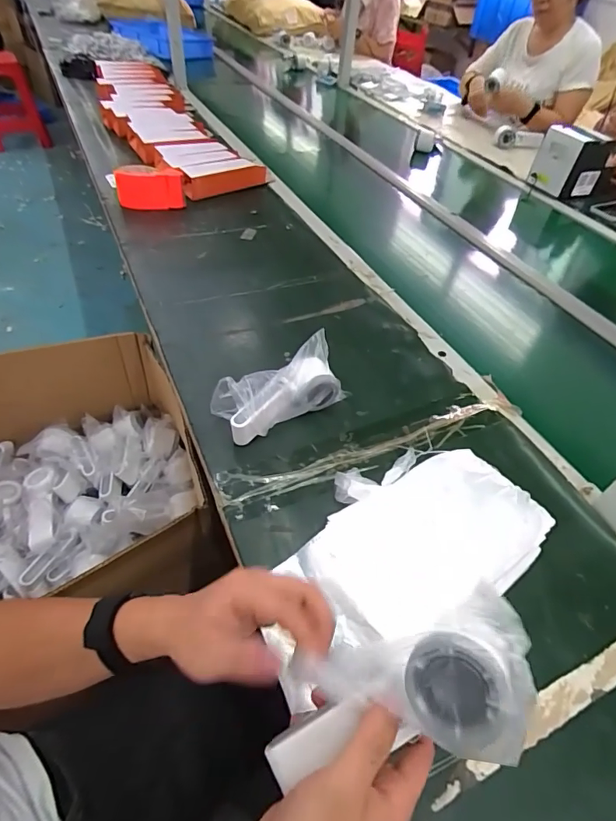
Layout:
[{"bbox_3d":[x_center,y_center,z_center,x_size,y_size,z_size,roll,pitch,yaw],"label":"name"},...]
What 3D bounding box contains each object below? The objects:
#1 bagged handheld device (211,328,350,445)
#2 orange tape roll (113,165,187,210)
[{"bbox_3d":[-0.038,-0.032,0.610,0.173,0.083,0.081,-25,53,-24],"label":"bagged handheld device"},{"bbox_3d":[-0.350,-0.494,1.002,0.142,0.071,0.078,-9,49,-14],"label":"orange tape roll"}]

